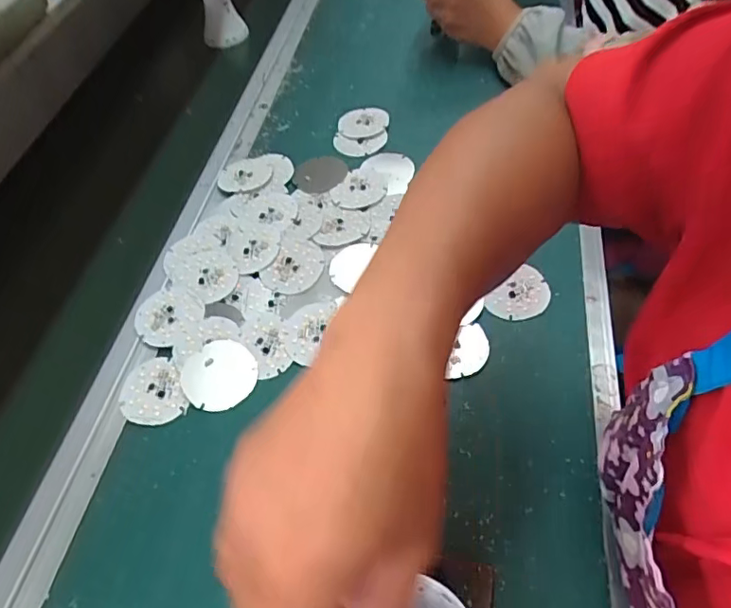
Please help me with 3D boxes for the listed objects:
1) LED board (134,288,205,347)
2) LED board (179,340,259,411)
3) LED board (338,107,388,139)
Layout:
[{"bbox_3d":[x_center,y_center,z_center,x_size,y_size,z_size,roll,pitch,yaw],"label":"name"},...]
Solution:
[{"bbox_3d":[-0.177,0.011,0.482,0.061,0.004,0.055,16,57,16],"label":"LED board"},{"bbox_3d":[-0.122,0.057,0.445,0.060,0.004,0.060,-32,57,-17],"label":"LED board"},{"bbox_3d":[-0.002,-0.216,0.640,0.059,0.008,0.049,-6,53,1],"label":"LED board"}]

